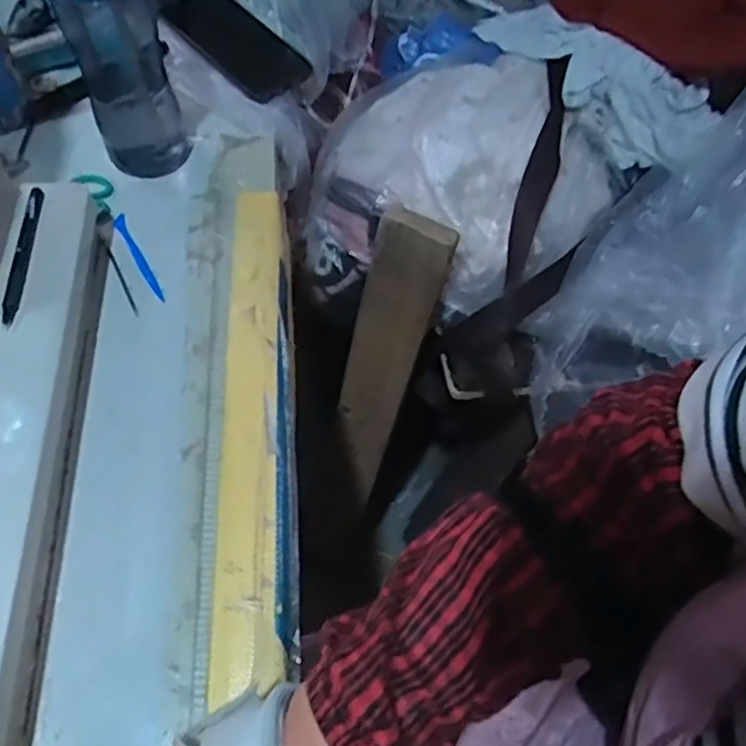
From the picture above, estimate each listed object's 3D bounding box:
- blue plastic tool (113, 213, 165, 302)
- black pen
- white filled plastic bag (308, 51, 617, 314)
[{"bbox_3d":[-0.199,-0.099,0.569,0.010,0.004,0.099,-25,64,-17],"label":"blue plastic tool"},{"bbox_3d":[-0.256,-0.088,0.495,0.011,0.007,0.124,-1,60,-4],"label":"black pen"},{"bbox_3d":[0.088,-0.213,0.715,0.285,0.117,0.250,35,64,16],"label":"white filled plastic bag"}]

